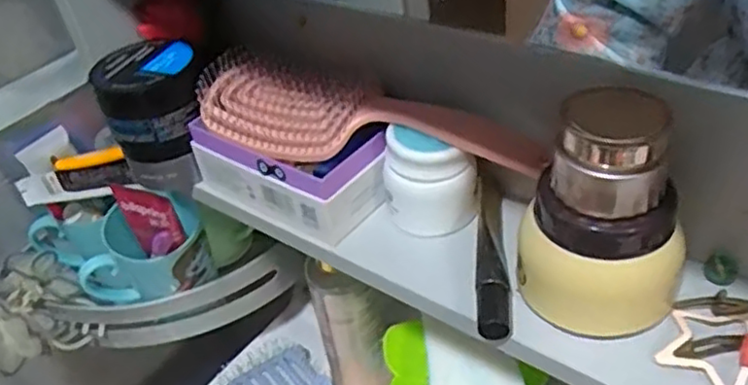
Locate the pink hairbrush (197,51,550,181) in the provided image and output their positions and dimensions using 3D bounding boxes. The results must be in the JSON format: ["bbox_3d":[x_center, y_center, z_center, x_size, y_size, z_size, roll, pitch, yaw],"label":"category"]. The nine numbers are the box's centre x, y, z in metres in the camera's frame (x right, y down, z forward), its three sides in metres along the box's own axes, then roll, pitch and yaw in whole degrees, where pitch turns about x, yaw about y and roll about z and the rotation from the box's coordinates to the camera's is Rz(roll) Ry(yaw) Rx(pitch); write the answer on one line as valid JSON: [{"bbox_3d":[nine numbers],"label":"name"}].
[{"bbox_3d":[-0.008,-0.043,0.409,0.216,0.037,0.067,17,45,26],"label":"pink hairbrush"}]

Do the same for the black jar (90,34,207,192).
[{"bbox_3d":[-0.147,-0.051,0.469,0.066,0.089,0.058,-17,40,-13],"label":"black jar"}]

